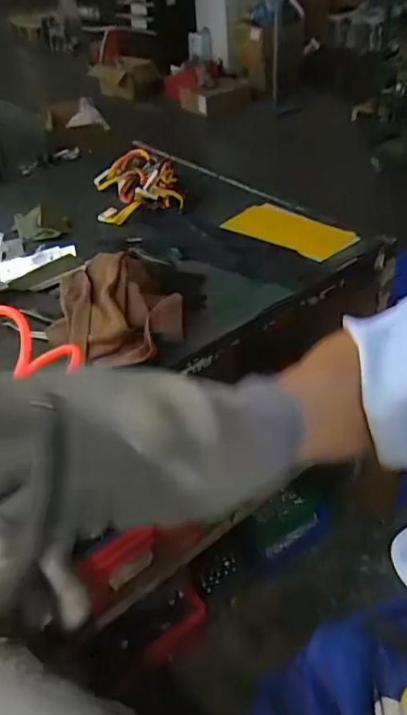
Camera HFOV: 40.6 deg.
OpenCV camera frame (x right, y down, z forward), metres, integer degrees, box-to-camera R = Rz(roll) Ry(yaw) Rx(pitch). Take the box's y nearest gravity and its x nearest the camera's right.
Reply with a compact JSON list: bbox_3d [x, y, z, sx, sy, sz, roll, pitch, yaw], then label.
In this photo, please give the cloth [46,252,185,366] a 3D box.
[{"bbox_3d":[-0.120,-0.068,0.760,0.177,0.077,0.200,-8,40,-3],"label":"cloth"}]

